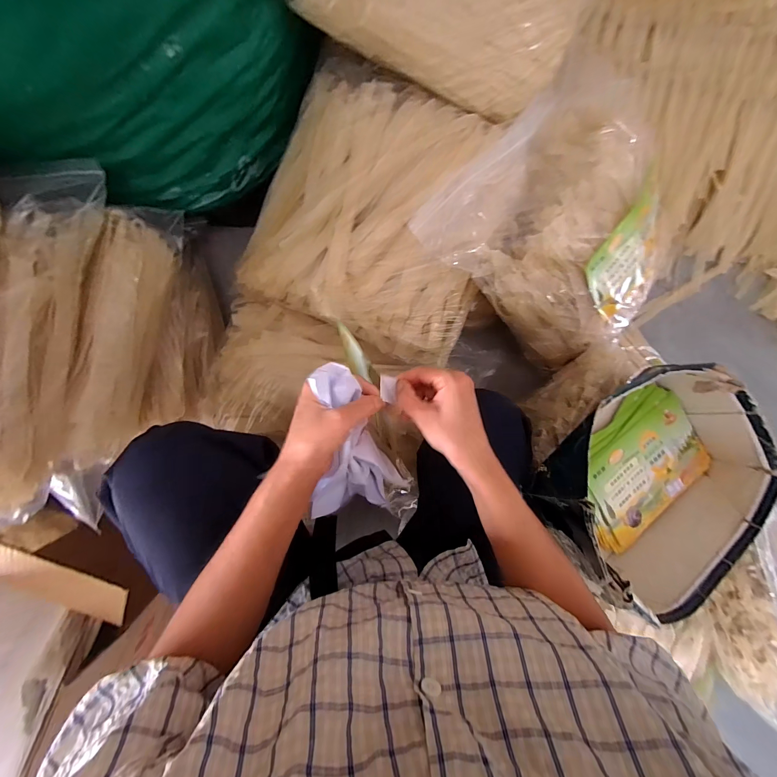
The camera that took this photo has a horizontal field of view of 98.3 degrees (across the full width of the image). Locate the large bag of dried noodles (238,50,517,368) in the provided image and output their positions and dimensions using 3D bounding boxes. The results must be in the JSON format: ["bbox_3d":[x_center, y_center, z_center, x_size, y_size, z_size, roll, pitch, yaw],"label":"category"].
[{"bbox_3d":[-0.006,-0.258,0.510,0.358,0.098,0.359,22,90,-7],"label":"large bag of dried noodles"}]

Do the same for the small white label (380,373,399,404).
[{"bbox_3d":[-0.001,0.000,0.352,0.017,0.007,0.027,8,92,-7],"label":"small white label"}]

